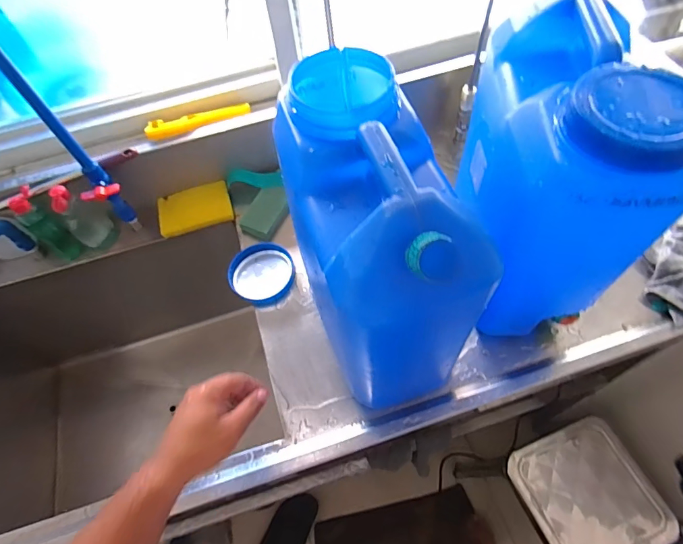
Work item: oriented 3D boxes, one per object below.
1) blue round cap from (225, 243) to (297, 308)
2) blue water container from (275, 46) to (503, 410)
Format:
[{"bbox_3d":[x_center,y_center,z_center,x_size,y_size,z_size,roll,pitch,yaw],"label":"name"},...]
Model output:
[{"bbox_3d":[-0.157,0.000,0.819,0.121,0.030,0.134,-37,64,-16],"label":"blue round cap"},{"bbox_3d":[0.032,-0.040,0.580,0.167,0.411,0.333,-17,60,-6],"label":"blue water container"}]

